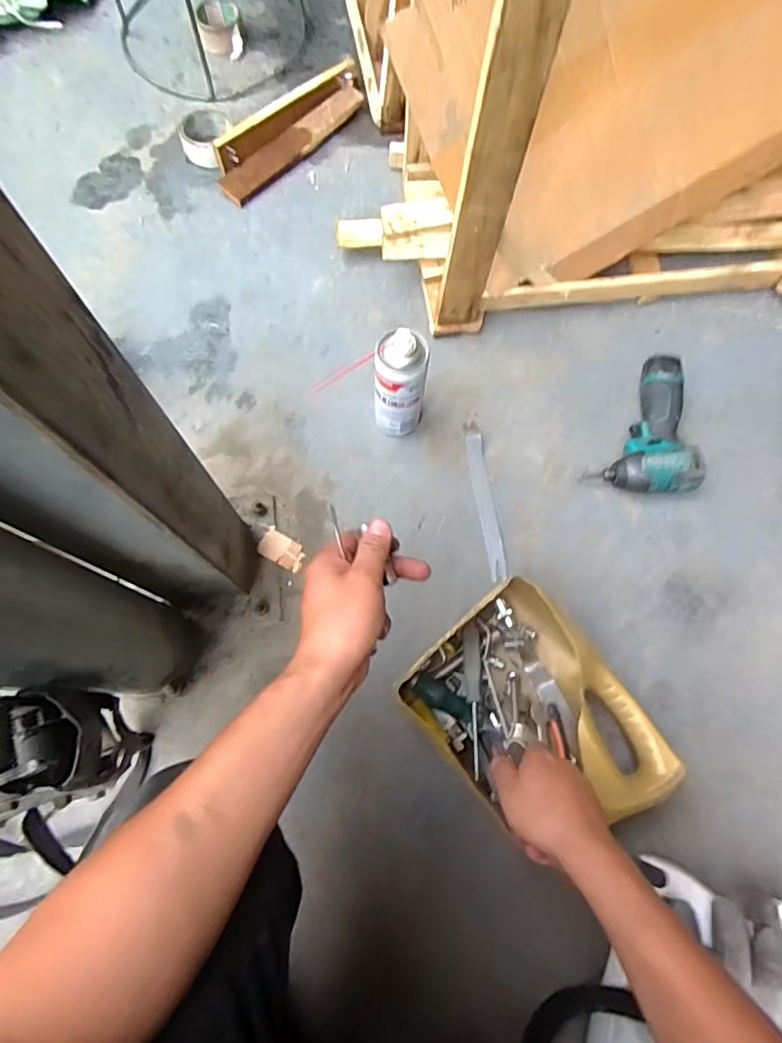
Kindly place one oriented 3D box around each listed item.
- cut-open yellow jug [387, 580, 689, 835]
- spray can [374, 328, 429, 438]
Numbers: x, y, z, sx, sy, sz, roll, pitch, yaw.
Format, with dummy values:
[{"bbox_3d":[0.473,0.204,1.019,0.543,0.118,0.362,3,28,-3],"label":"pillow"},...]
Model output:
[{"bbox_3d":[0.169,0.226,0.617,0.214,0.085,0.269,-40,77,-12],"label":"cut-open yellow jug"},{"bbox_3d":[0.011,-0.171,0.685,0.063,0.179,0.052,4,73,1],"label":"spray can"}]

